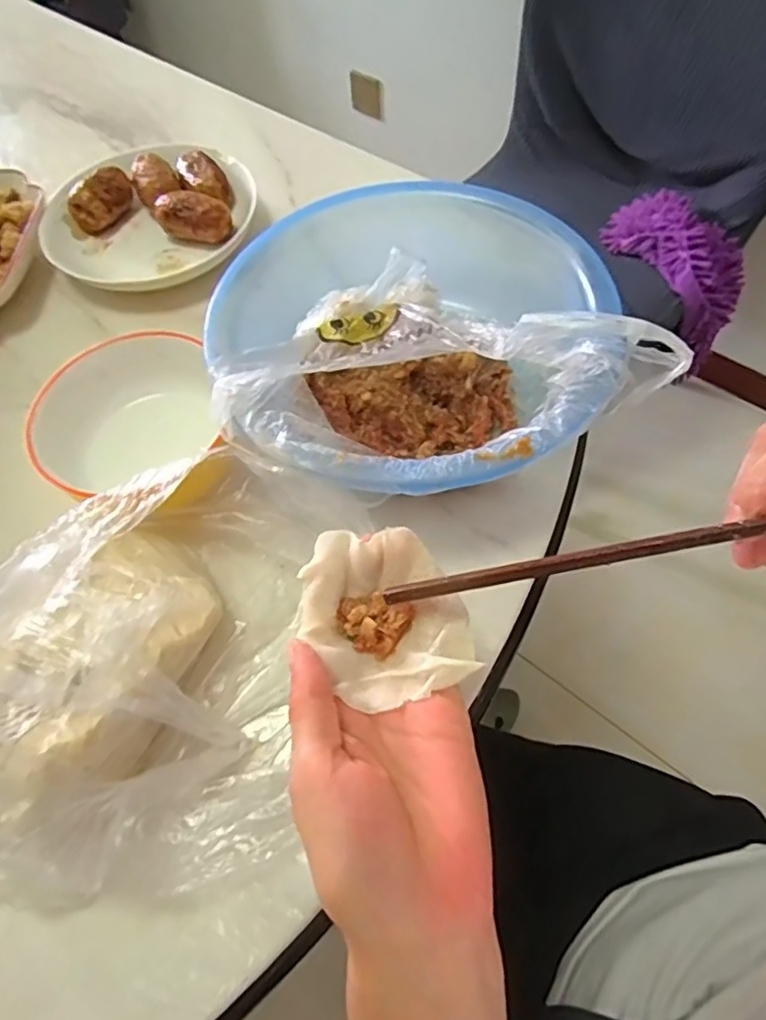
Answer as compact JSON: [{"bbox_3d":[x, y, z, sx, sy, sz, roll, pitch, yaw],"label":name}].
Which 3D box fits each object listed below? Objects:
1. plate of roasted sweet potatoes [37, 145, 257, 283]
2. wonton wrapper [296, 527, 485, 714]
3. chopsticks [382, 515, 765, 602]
[{"bbox_3d":[-0.202,-0.257,0.534,0.179,0.040,0.143,-32,64,-15],"label":"plate of roasted sweet potatoes"},{"bbox_3d":[-0.001,0.044,0.273,0.067,0.027,0.077,-18,61,-8],"label":"wonton wrapper"},{"bbox_3d":[0.114,0.009,0.221,0.243,0.014,0.013,-14,58,23],"label":"chopsticks"}]

